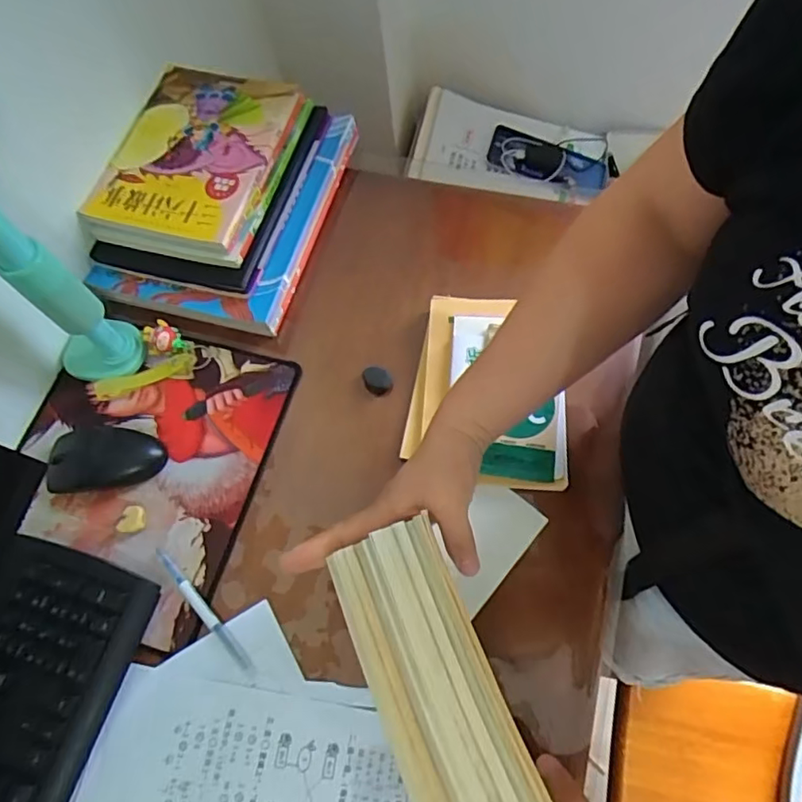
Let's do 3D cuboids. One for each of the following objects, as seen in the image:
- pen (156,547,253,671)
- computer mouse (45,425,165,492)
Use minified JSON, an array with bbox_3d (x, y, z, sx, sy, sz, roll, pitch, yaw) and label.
[{"bbox_3d":[-0.171,0.177,0.488,0.011,0.006,0.132,-41,72,-14],"label":"pen"},{"bbox_3d":[-0.278,0.053,0.533,0.105,0.032,0.060,-4,67,2],"label":"computer mouse"}]

